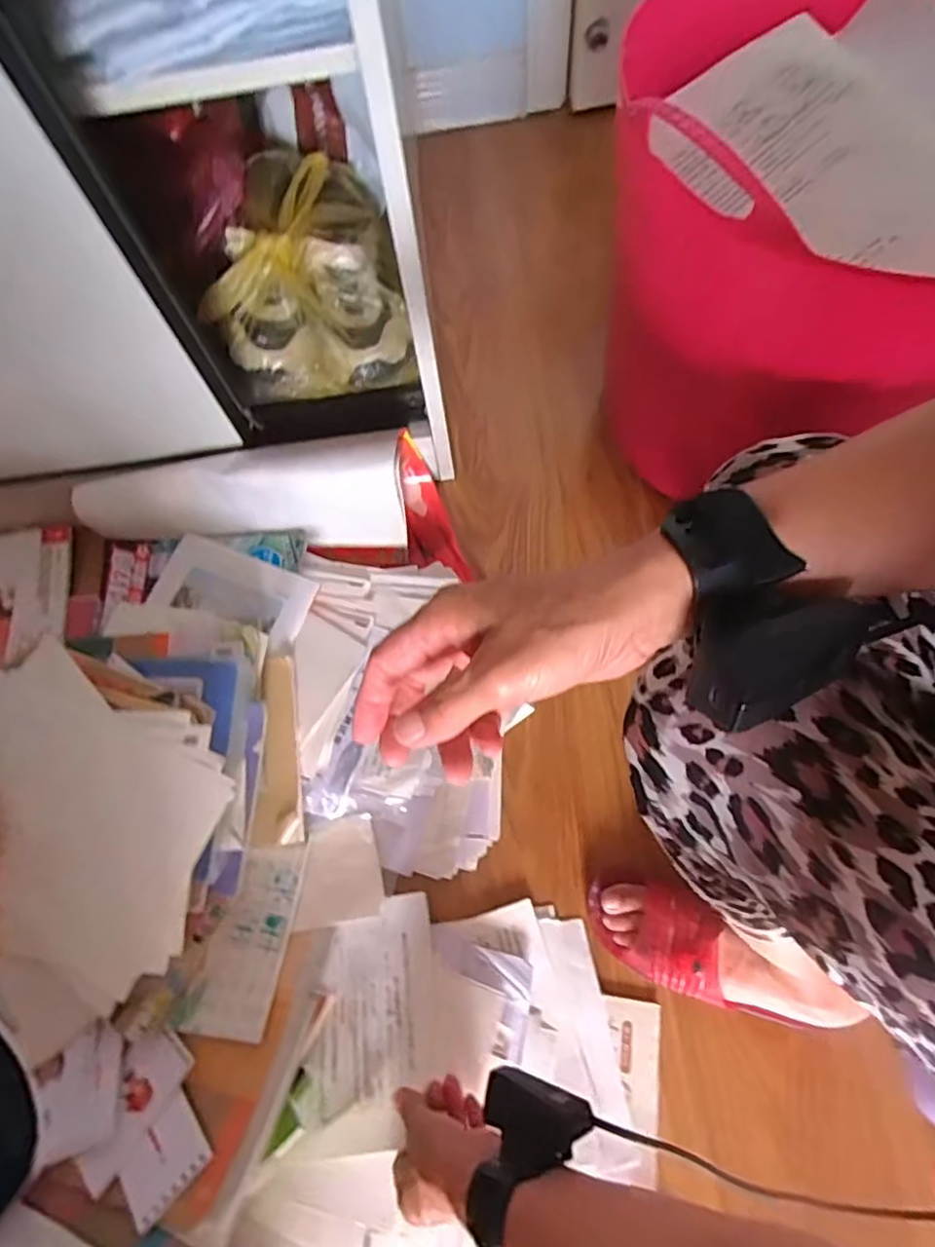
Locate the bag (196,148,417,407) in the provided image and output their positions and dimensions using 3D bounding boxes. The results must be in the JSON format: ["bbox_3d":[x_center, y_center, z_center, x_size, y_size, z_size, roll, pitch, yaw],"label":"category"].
[{"bbox_3d":[-0.184,-0.388,0.706,0.203,0.130,0.241,-14,68,-3],"label":"bag"}]

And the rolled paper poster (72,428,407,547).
[{"bbox_3d":[-0.255,-0.156,0.733,0.362,0.115,0.095,1,68,4],"label":"rolled paper poster"}]

